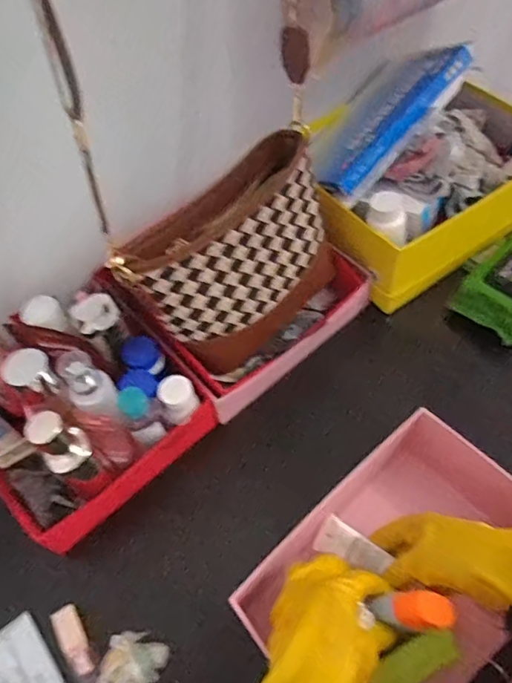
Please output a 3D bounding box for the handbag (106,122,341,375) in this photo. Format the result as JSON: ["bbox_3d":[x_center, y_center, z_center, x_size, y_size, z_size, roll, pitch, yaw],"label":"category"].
[{"bbox_3d":[-0.023,-0.102,0.567,0.232,0.153,0.070,-41,41,-11],"label":"handbag"}]

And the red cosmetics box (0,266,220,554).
[{"bbox_3d":[-0.185,0.065,0.565,0.233,0.171,0.164,-37,62,-18],"label":"red cosmetics box"}]

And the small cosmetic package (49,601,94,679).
[{"bbox_3d":[-0.173,0.285,0.507,0.023,0.022,0.063,-31,60,-15],"label":"small cosmetic package"}]

